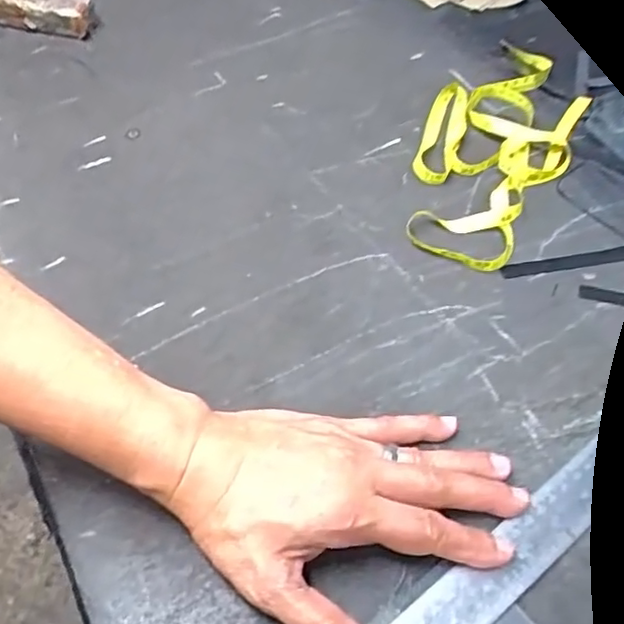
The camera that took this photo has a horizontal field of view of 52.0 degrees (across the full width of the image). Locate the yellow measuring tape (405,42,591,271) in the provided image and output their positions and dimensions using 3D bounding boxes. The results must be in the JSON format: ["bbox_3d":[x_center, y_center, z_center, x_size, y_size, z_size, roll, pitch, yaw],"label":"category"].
[{"bbox_3d":[0.162,-0.157,0.550,0.118,0.023,0.323,19,54,17],"label":"yellow measuring tape"}]

